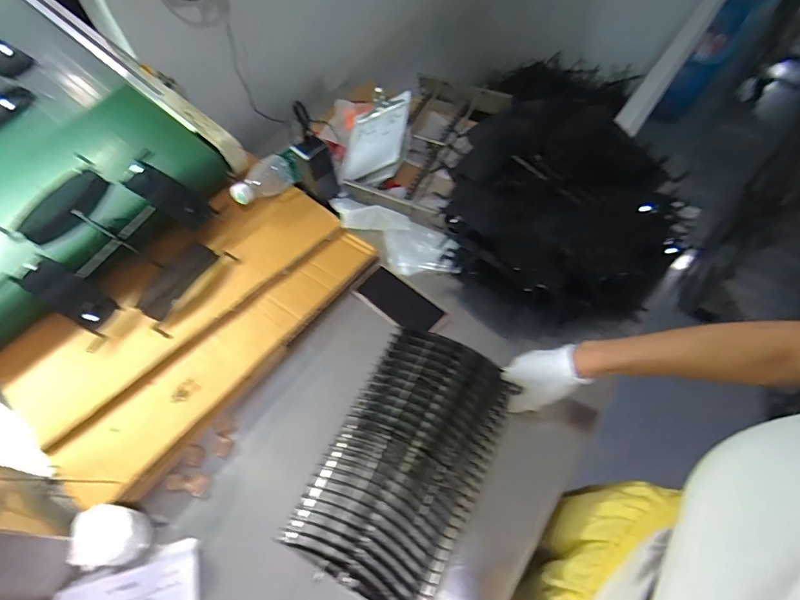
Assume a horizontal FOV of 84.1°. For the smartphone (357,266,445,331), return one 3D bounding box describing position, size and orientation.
[{"bbox_3d":[-0.001,0.000,0.742,0.143,0.004,0.063,37,66,25],"label":"smartphone"}]

